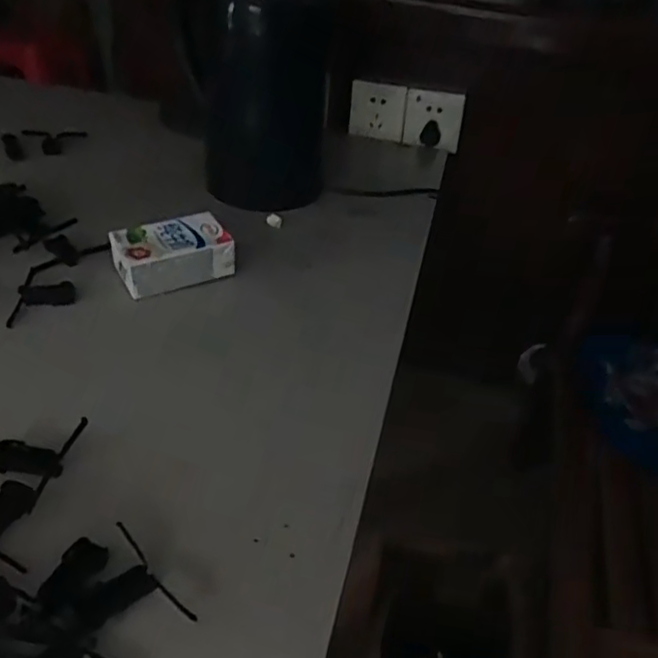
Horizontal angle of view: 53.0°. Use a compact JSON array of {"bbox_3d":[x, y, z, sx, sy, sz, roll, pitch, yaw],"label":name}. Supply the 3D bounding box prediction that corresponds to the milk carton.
[{"bbox_3d":[-0.156,-0.076,0.658,0.105,0.045,0.071,-21,45,-30],"label":"milk carton"}]

